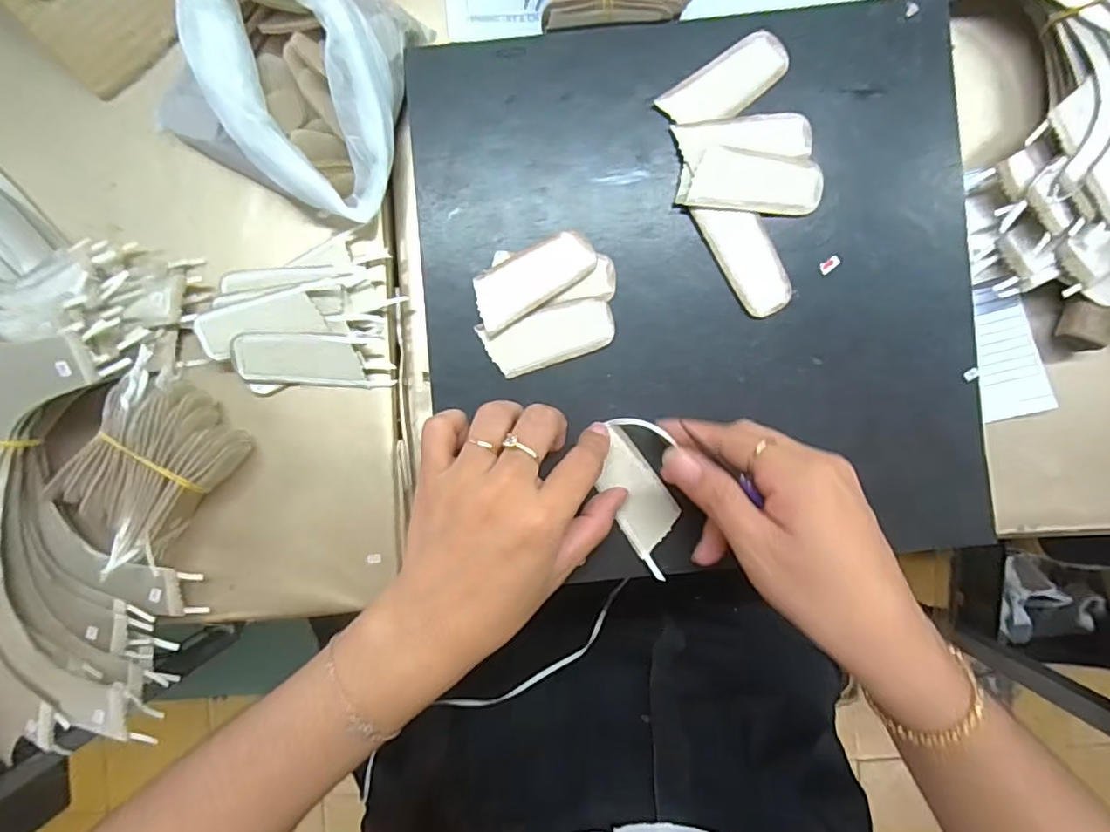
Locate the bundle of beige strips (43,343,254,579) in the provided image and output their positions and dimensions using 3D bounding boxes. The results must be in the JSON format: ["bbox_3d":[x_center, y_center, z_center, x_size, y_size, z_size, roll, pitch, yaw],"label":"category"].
[{"bbox_3d":[-0.220,0.027,0.316,0.070,0.035,0.102,33,91,-1],"label":"bundle of beige strips"}]

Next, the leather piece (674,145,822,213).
[{"bbox_3d":[0.106,-0.127,0.310,0.076,0.006,0.030,4,91,0],"label":"leather piece"}]

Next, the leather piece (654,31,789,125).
[{"bbox_3d":[0.093,-0.181,0.311,0.070,0.004,0.032,-36,91,1],"label":"leather piece"}]

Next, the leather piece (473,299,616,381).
[{"bbox_3d":[-0.003,-0.044,0.313,0.071,0.004,0.030,-19,92,0],"label":"leather piece"}]

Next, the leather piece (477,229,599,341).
[{"bbox_3d":[-0.012,-0.076,0.313,0.071,0.006,0.032,-33,91,0],"label":"leather piece"}]

